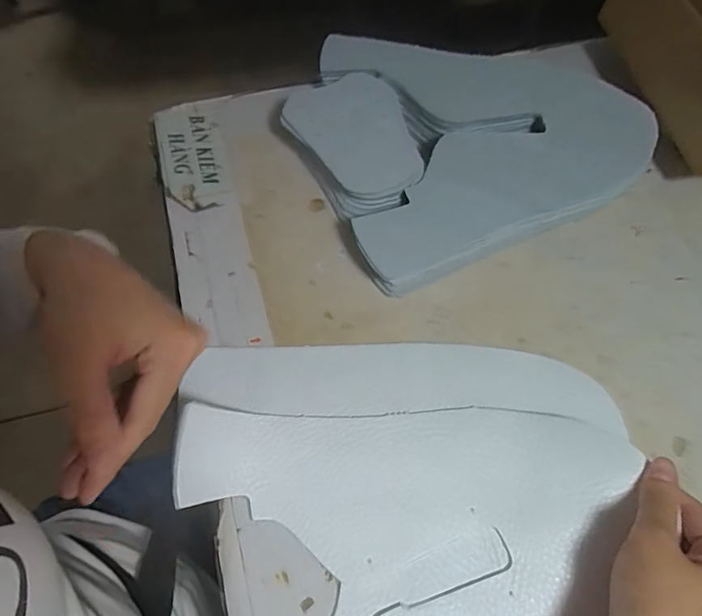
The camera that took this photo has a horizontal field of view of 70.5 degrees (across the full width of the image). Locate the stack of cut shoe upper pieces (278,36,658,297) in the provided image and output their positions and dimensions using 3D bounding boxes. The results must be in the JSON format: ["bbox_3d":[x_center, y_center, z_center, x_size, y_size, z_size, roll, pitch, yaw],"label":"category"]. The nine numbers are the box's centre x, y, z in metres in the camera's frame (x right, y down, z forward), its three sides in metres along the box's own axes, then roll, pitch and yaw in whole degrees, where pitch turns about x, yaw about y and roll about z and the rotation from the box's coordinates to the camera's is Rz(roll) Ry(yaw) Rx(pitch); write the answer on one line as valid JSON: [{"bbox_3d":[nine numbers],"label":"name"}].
[{"bbox_3d":[0.099,-0.151,0.425,0.280,0.042,0.216,-22,65,-15],"label":"stack of cut shoe upper pieces"}]

